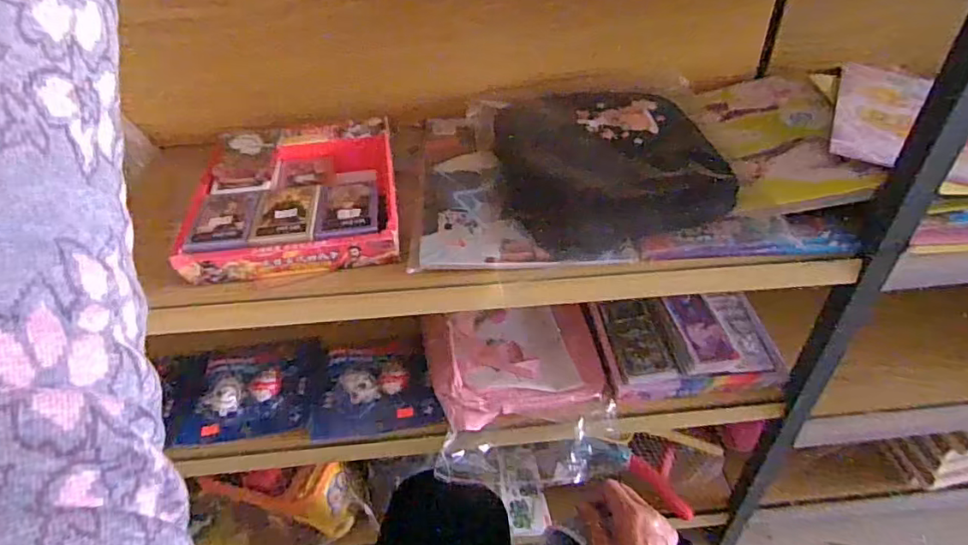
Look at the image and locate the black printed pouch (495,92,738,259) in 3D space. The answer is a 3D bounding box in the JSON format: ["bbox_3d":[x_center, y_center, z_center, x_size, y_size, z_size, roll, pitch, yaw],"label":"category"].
[{"bbox_3d":[0.129,-0.134,0.652,0.221,0.040,0.249,-11,43,-7],"label":"black printed pouch"}]

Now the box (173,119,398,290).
[{"bbox_3d":[-0.200,-0.088,0.625,0.203,0.053,0.222,-8,43,-4],"label":"box"}]

